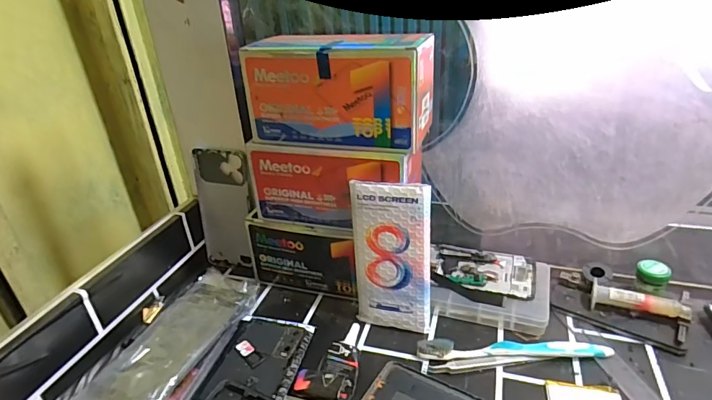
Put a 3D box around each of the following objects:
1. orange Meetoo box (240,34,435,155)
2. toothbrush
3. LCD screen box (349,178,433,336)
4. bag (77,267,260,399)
[{"bbox_3d":[-0.014,-0.115,0.447,0.182,0.095,0.083,5,30,17],"label":"orange Meetoo box"},{"bbox_3d":[0.157,0.149,0.437,0.187,0.013,0.016,-2,31,4],"label":"toothbrush"},{"bbox_3d":[0.037,0.062,0.453,0.080,0.165,0.010,4,20,18],"label":"LCD screen box"},{"bbox_3d":[-0.181,0.146,0.455,0.087,0.031,0.208,5,32,15],"label":"bag"}]

